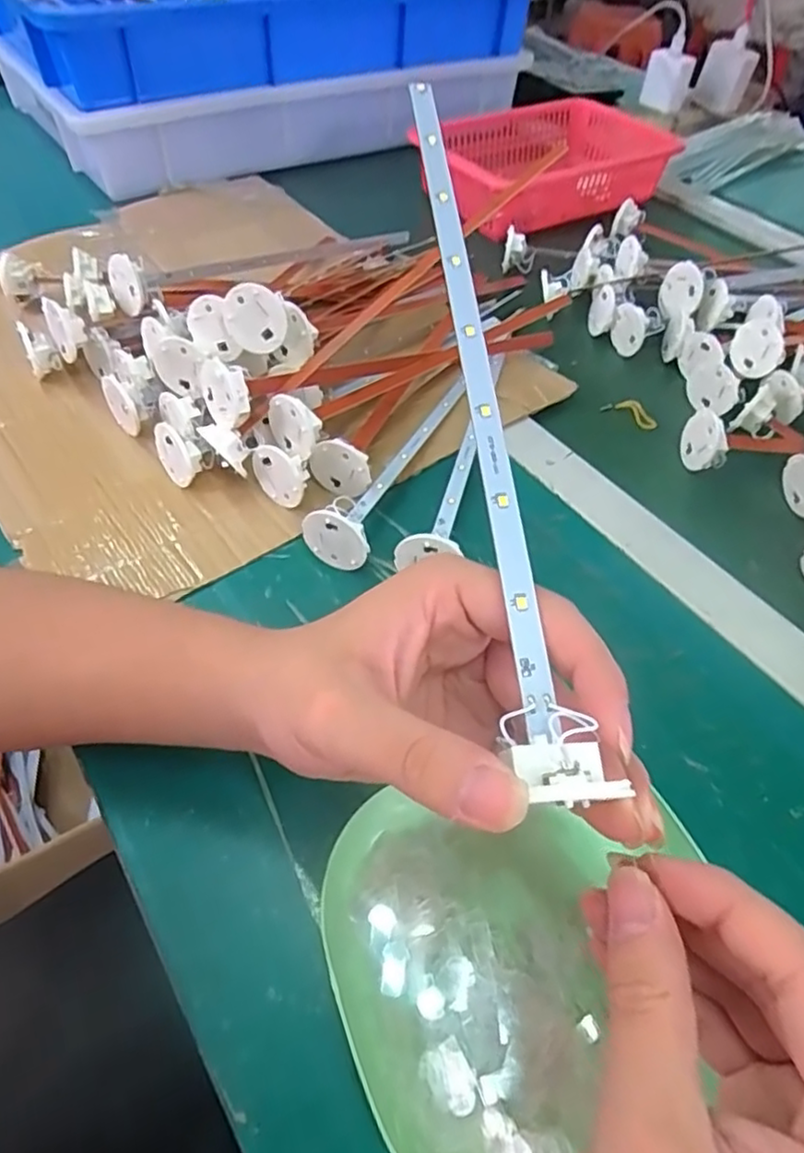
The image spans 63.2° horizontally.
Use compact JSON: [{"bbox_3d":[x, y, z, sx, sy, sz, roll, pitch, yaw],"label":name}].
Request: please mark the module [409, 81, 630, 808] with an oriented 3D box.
[{"bbox_3d":[0.023,-0.070,0.215,0.018,0.017,0.274,-4,66,-7],"label":"module"}]

